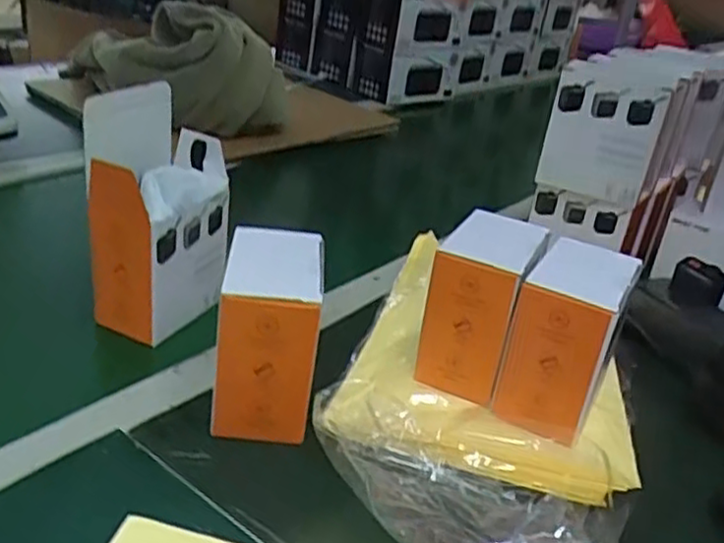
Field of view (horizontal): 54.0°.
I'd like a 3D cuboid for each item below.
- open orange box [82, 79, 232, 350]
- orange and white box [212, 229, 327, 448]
[{"bbox_3d":[-0.161,-0.049,0.574,0.065,0.184,0.099,20,29,20],"label":"open orange box"},{"bbox_3d":[-0.064,0.044,0.495,0.066,0.114,0.095,7,27,-4],"label":"orange and white box"}]

